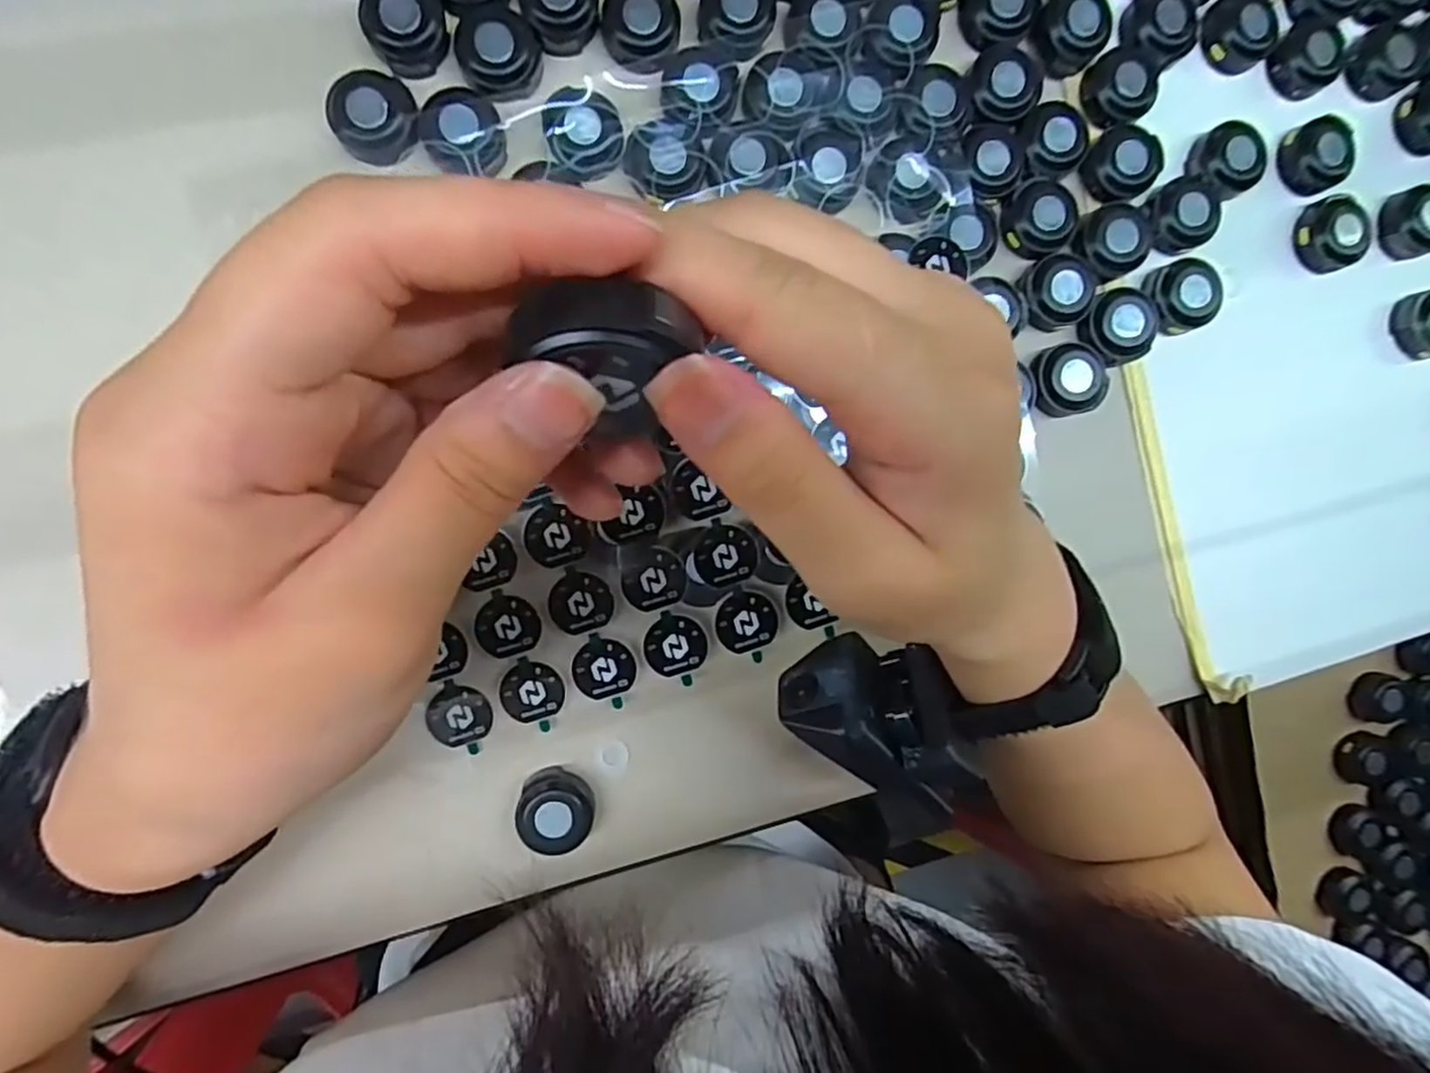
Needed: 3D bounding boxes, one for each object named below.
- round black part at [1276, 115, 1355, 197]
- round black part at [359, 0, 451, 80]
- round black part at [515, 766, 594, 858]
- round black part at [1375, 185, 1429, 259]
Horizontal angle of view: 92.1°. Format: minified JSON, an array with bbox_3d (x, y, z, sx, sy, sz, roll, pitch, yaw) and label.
[{"bbox_3d":[0.263,-0.166,0.300,0.028,0.013,0.029,0,92,-7],"label":"round black part"},{"bbox_3d":[-0.112,-0.186,0.250,0.029,0.013,0.028,0,92,-7],"label":"round black part"},{"bbox_3d":[-0.061,0.106,0.268,0.029,0.013,0.028,0,92,-7],"label":"round black part"},{"bbox_3d":[0.312,-0.140,0.308,0.028,0.016,0.028,0,92,-7],"label":"round black part"}]

